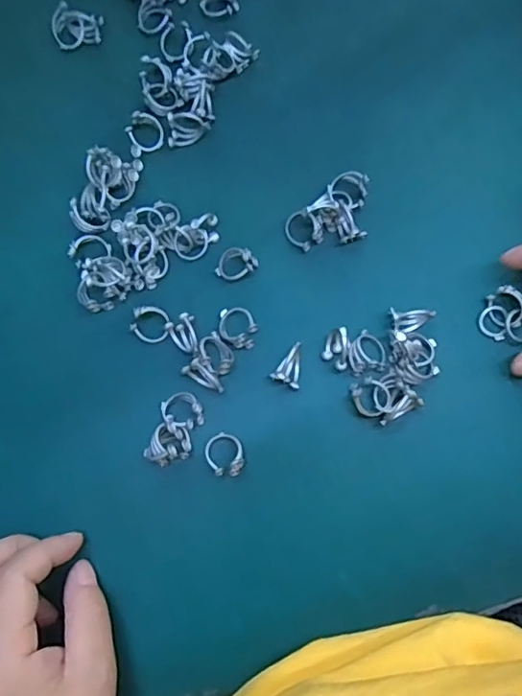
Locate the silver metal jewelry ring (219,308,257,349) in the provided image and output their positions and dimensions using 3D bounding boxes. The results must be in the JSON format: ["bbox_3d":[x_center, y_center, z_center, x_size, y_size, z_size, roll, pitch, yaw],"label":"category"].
[{"bbox_3d":[-0.013,-0.012,0.311,0.022,0.009,0.023,0,80,0],"label":"silver metal jewelry ring"}]

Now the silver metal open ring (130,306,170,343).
[{"bbox_3d":[-0.063,-0.014,0.309,0.020,0.013,0.020,0,80,0],"label":"silver metal open ring"}]

